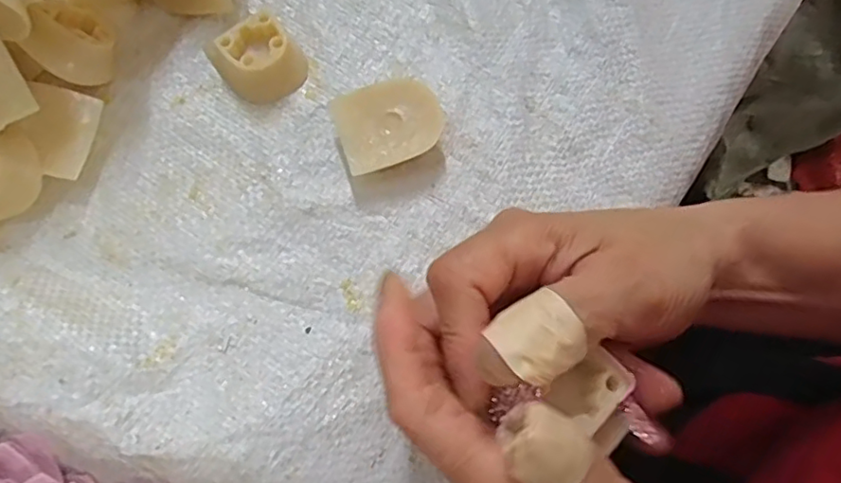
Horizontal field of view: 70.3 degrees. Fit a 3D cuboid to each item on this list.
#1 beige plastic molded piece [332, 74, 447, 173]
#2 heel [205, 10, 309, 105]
[{"bbox_3d":[-0.014,-0.053,0.274,0.048,0.018,0.038,-21,75,-8],"label":"beige plastic molded piece"},{"bbox_3d":[-0.075,-0.086,0.283,0.037,0.017,0.036,-37,78,-12],"label":"heel"}]

